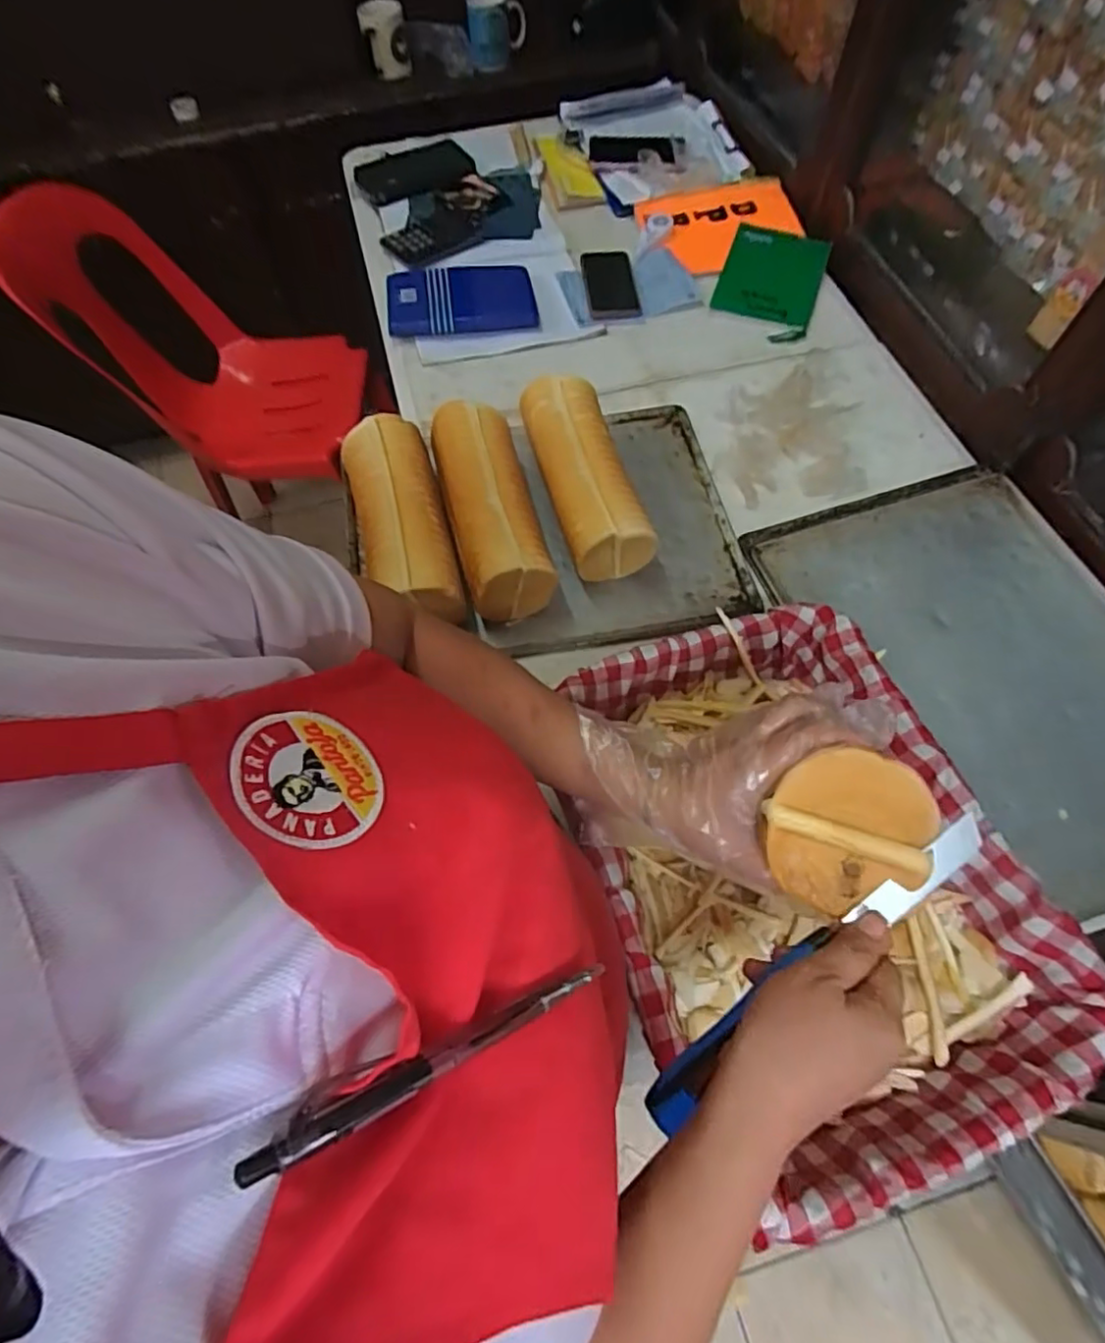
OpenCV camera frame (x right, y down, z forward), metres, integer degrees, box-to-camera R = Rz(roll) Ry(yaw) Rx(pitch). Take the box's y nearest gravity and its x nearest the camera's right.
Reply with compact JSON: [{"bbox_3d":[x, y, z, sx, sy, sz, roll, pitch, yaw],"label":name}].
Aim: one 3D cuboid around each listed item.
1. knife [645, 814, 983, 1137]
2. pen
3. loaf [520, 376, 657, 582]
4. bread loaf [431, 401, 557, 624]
[{"bbox_3d":[0.142,0.165,0.341,0.237,0.013,0.025,-42,69,1],"label":"knife"},{"bbox_3d":[-0.030,0.123,0.205,0.138,0.008,0.014,0,54,-45],"label":"pen"},{"bbox_3d":[0.036,-0.222,0.727,0.094,0.104,0.243,-15,64,-6],"label":"loaf"},{"bbox_3d":[-0.068,-0.176,0.689,0.091,0.105,0.237,-15,64,-6],"label":"bread loaf"}]

